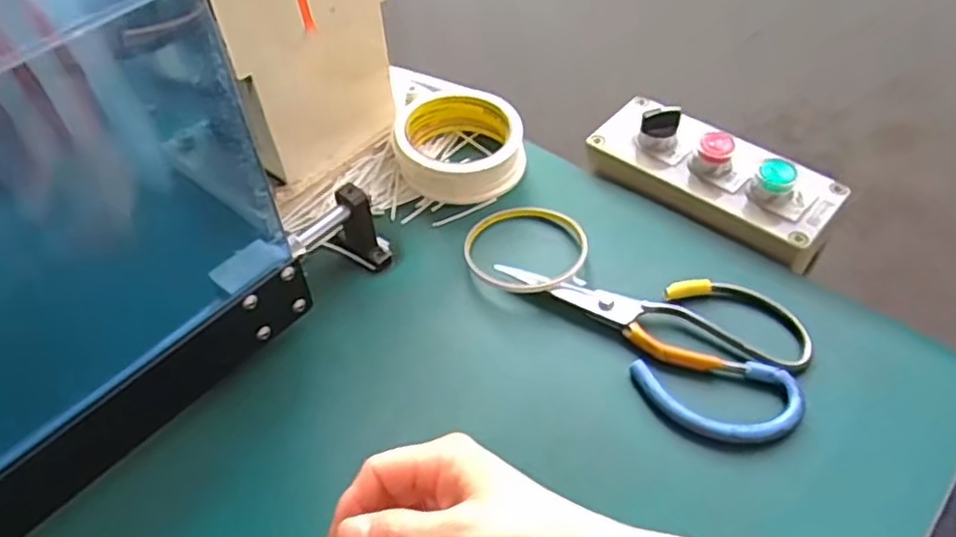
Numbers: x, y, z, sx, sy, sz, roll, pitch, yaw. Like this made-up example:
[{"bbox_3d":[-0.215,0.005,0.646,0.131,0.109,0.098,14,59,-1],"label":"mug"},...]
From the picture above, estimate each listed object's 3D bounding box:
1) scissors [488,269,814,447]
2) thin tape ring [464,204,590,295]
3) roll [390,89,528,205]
[{"bbox_3d":[0.113,0.028,0.435,0.186,0.008,0.102,34,59,28],"label":"scissors"},{"bbox_3d":[0.031,-0.013,0.475,0.081,0.013,0.073,21,54,20],"label":"thin tape ring"},{"bbox_3d":[-0.013,-0.094,0.530,0.094,0.035,0.097,-2,49,2],"label":"roll"}]

